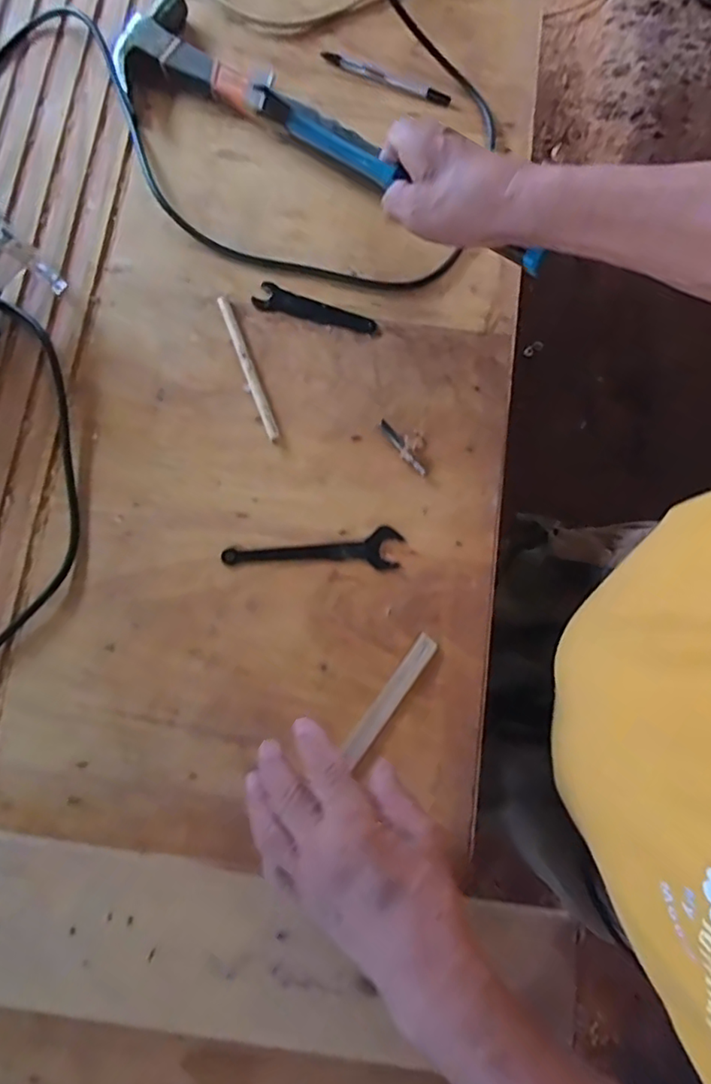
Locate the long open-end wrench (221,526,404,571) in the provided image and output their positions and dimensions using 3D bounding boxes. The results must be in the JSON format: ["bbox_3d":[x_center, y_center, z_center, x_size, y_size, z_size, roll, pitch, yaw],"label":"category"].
[{"bbox_3d":[-0.036,0.009,0.492,0.148,0.004,0.035,-3,78,-1],"label":"long open-end wrench"}]

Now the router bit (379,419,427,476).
[{"bbox_3d":[0.040,-0.081,0.507,0.011,0.007,0.060,-36,81,-7],"label":"router bit"}]

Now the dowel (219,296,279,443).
[{"bbox_3d":[-0.096,-0.155,0.522,0.010,0.007,0.144,-21,79,-4],"label":"dowel"}]

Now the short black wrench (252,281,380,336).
[{"bbox_3d":[-0.037,-0.209,0.536,0.112,0.004,0.026,21,79,4],"label":"short black wrench"}]

